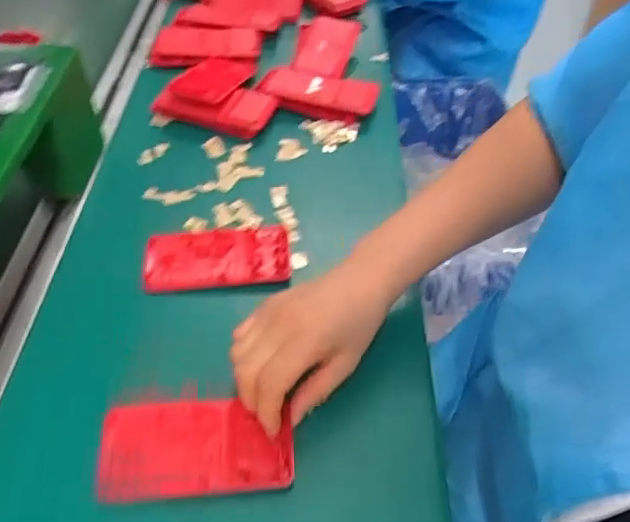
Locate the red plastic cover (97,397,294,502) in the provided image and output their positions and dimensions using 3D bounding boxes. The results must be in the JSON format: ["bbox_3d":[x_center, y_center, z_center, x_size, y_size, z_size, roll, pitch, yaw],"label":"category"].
[{"bbox_3d":[-0.076,0.119,0.382,0.120,0.012,0.061,-5,47,-4],"label":"red plastic cover"}]

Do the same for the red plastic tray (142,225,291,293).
[{"bbox_3d":[-0.082,-0.003,0.501,0.119,0.016,0.066,-9,48,-8],"label":"red plastic tray"}]

